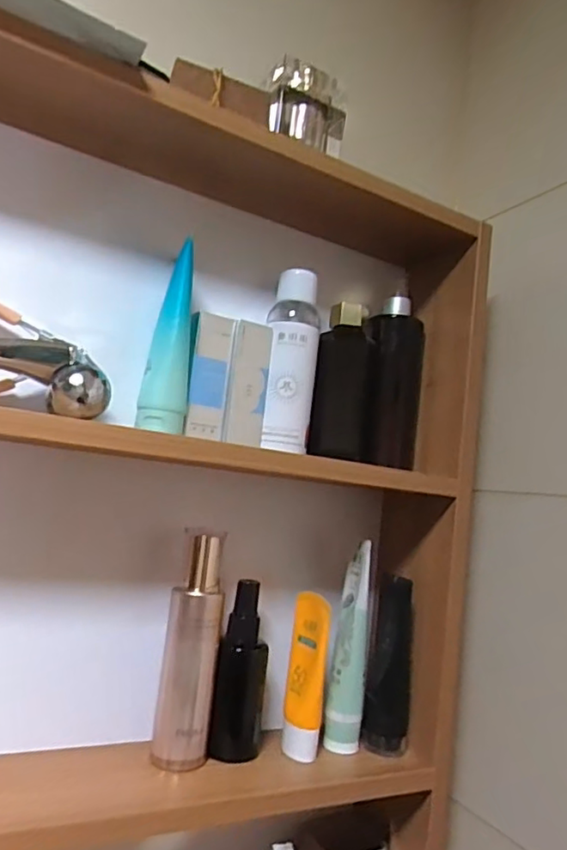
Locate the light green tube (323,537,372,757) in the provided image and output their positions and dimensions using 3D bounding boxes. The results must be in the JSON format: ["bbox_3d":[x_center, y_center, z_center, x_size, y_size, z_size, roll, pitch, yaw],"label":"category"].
[{"bbox_3d":[0.058,0.191,0.515,0.031,0.169,0.039,5,-7,11],"label":"light green tube"}]

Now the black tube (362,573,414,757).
[{"bbox_3d":[0.095,0.210,0.524,0.037,0.145,0.029,5,-7,11],"label":"black tube"}]

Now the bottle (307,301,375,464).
[{"bbox_3d":[0.057,-0.038,0.540,0.042,0.138,0.062,4,-7,23],"label":"bottle"}]

